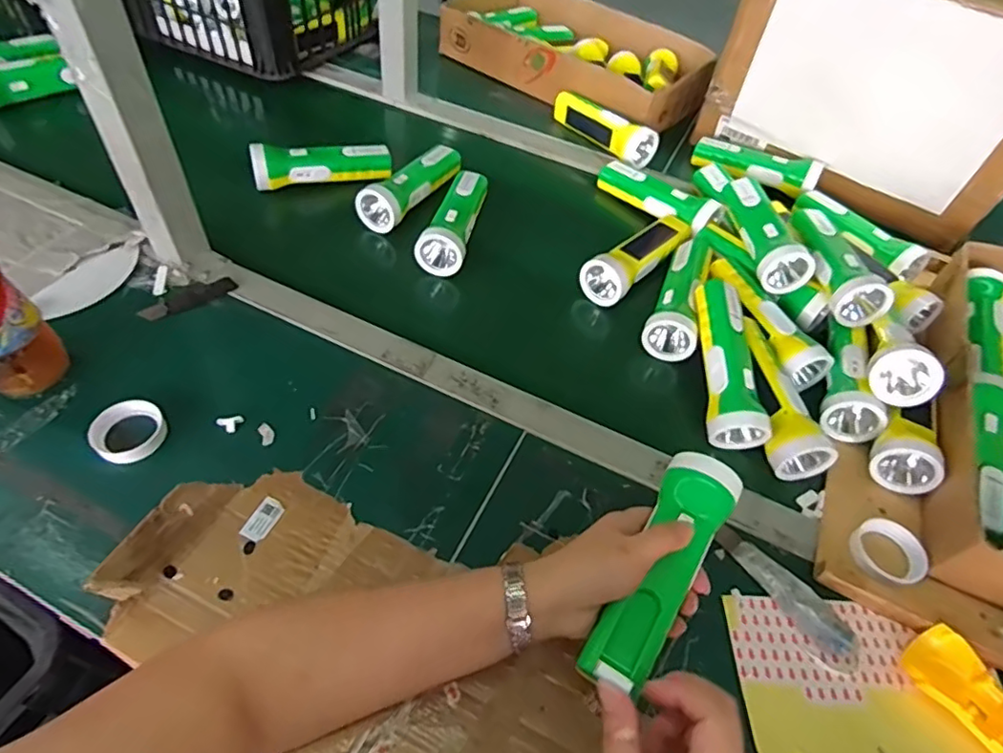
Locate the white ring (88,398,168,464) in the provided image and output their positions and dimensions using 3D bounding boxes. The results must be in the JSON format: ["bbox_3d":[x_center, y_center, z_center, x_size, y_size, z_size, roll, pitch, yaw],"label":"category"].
[{"bbox_3d":[-0.314,0.045,0.489,0.057,0.009,0.054,3,52,-3],"label":"white ring"}]

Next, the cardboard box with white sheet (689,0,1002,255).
[{"bbox_3d":[0.489,-0.375,0.745,0.380,0.247,0.180,38,57,22],"label":"cardboard box with white sheet"}]

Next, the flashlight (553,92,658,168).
[{"bbox_3d":[0.147,-0.360,0.840,0.050,0.056,0.171,-28,59,-25],"label":"flashlight"}]

